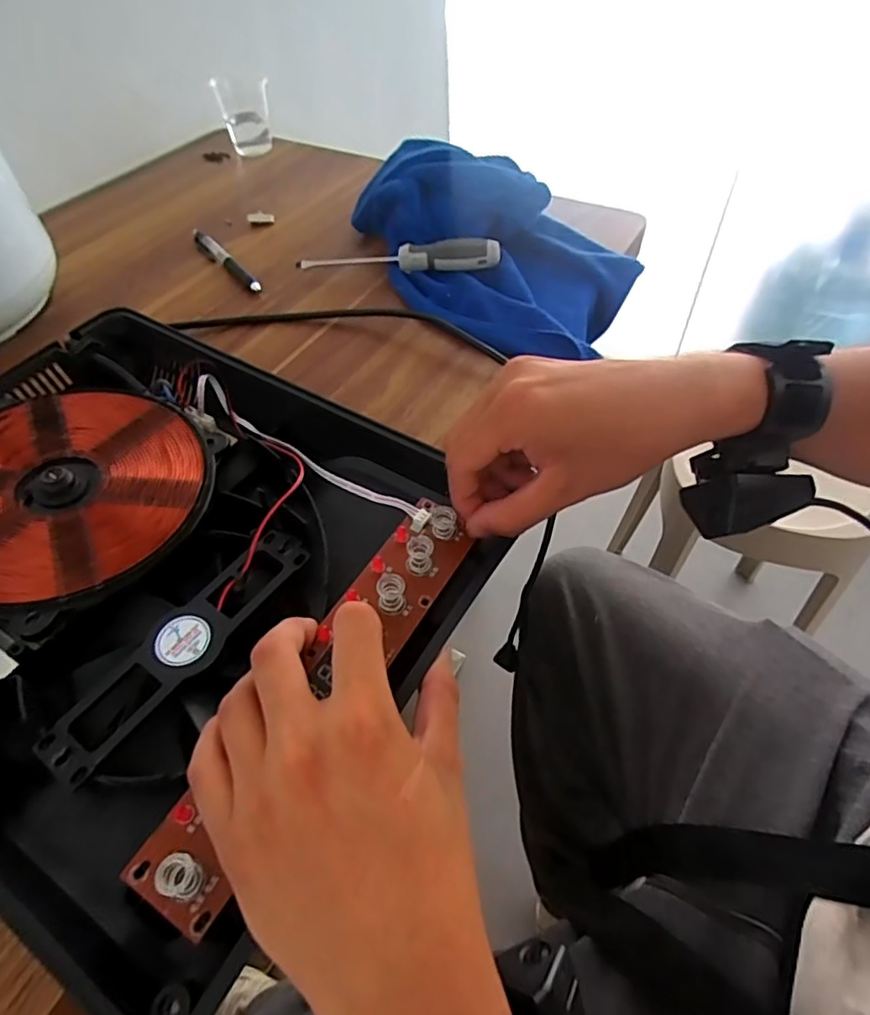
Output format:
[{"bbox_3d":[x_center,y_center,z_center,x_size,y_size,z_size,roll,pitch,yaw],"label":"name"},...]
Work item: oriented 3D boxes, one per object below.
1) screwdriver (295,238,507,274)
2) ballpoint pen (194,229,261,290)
[{"bbox_3d":[-0.036,-0.226,0.527,0.186,0.032,0.021,5,52,5],"label":"screwdriver"},{"bbox_3d":[-0.206,-0.243,0.573,0.016,0.014,0.151,-32,58,-22],"label":"ballpoint pen"}]

